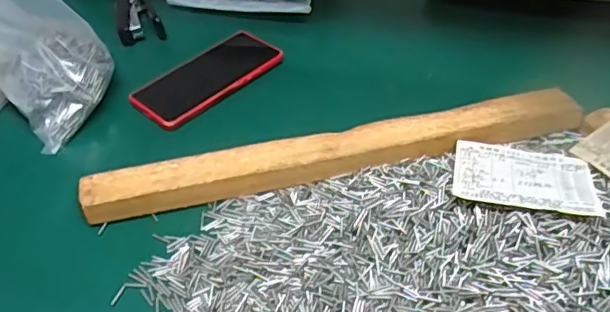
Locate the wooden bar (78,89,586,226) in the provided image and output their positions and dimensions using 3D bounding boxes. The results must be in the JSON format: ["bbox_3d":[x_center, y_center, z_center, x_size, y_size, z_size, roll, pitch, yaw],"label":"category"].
[{"bbox_3d":[0.031,-0.003,0.513,0.446,0.024,0.054,-10,45,-5],"label":"wooden bar"}]

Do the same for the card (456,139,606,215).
[{"bbox_3d":[0.180,0.016,0.466,0.109,0.007,0.085,9,33,14],"label":"card"}]

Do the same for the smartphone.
[{"bbox_3d":[-0.108,-0.087,0.628,0.168,0.017,0.086,-35,52,-26],"label":"smartphone"}]

